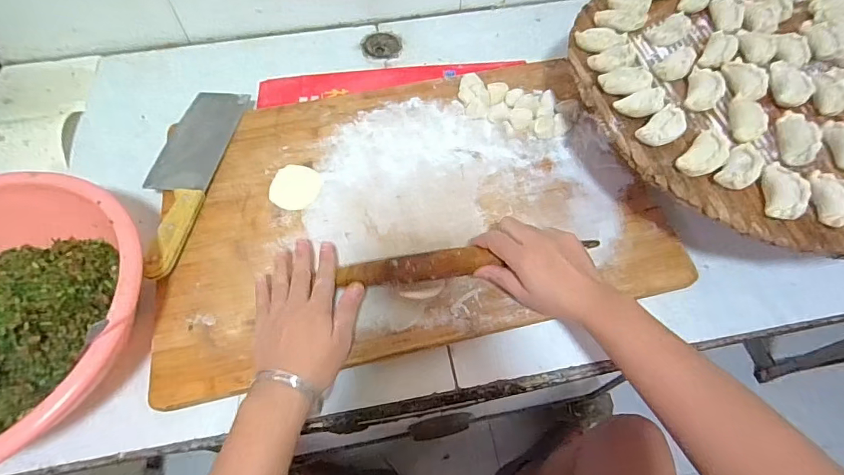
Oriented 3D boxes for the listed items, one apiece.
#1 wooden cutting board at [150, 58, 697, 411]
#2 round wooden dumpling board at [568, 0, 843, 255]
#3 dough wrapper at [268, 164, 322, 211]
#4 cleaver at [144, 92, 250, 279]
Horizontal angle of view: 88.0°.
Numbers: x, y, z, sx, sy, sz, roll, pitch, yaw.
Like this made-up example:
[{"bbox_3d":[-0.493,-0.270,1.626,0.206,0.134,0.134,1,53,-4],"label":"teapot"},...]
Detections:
[{"bbox_3d":[-0.011,-0.048,0.532,0.552,0.041,0.369,-12,59,-6],"label":"wooden cutting board"},{"bbox_3d":[0.408,-0.180,0.471,0.441,0.031,0.427,-1,59,1],"label":"round wooden dumpling board"},{"bbox_3d":[-0.153,-0.061,0.528,0.058,0.004,0.063,-1,59,1],"label":"dough wrapper"},{"bbox_3d":[-0.283,-0.081,0.527,0.075,0.021,0.282,2,59,2],"label":"cleaver"}]

